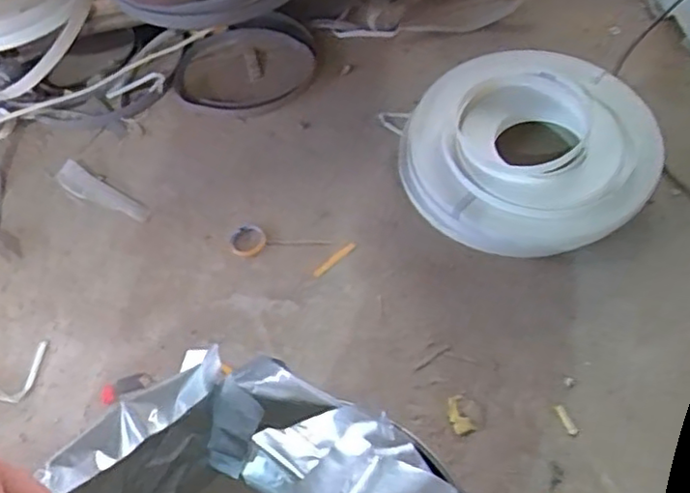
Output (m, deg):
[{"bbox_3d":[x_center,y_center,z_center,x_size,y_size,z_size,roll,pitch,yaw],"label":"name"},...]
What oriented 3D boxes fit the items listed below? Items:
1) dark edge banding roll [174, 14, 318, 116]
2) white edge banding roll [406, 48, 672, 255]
[{"bbox_3d":[-0.182,-0.334,1.225,0.283,0.037,0.201,-20,58,-11],"label":"dark edge banding roll"},{"bbox_3d":[0.301,-0.165,1.072,0.396,0.103,0.361,-1,57,1],"label":"white edge banding roll"}]

